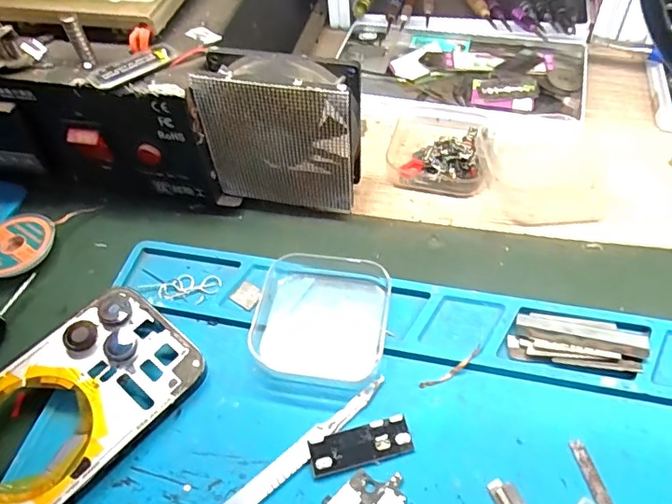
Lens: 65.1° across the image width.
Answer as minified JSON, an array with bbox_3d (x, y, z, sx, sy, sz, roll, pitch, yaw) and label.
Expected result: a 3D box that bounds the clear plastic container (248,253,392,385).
[{"bbox_3d":[-0.006,0.029,0.259,0.062,0.017,0.063,5,54,9],"label":"clear plastic container"}]

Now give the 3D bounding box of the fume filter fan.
[{"bbox_3d":[-0.029,-0.062,0.286,0.081,0.086,0.030,3,53,8],"label":"fume filter fan"}]

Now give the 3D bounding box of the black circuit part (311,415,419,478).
[{"bbox_3d":[0.011,0.083,0.225,0.044,0.004,0.016,-16,53,-7],"label":"black circuit part"}]

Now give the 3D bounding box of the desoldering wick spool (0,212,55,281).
[{"bbox_3d":[-0.183,-0.003,0.302,0.039,0.013,0.045,22,58,21],"label":"desoldering wick spool"}]

